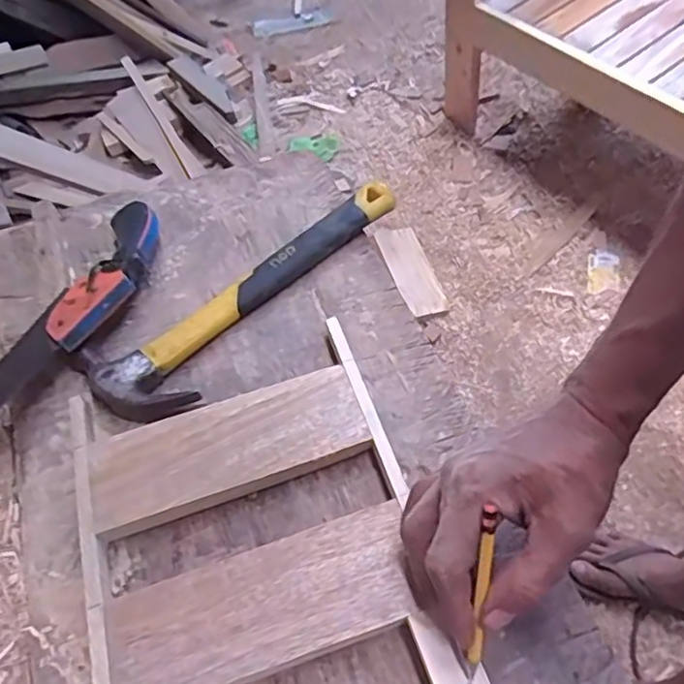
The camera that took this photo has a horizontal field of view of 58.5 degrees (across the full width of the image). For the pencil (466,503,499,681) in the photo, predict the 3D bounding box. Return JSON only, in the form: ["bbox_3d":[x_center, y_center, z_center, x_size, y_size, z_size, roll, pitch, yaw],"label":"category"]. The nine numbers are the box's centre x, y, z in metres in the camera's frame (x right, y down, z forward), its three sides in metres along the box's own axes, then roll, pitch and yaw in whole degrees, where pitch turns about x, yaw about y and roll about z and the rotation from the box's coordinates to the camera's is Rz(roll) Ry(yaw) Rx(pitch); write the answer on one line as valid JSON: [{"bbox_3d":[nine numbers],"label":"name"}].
[{"bbox_3d":[0.078,0.144,0.339,0.006,0.108,0.009,4,14,7],"label":"pencil"}]

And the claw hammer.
[{"bbox_3d":[-0.081,-0.057,0.557,0.105,0.032,0.326,32,62,24],"label":"claw hammer"}]

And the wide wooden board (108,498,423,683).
[{"bbox_3d":[-0.049,0.175,0.398,0.190,0.025,0.075,-17,55,-8],"label":"wide wooden board"}]

